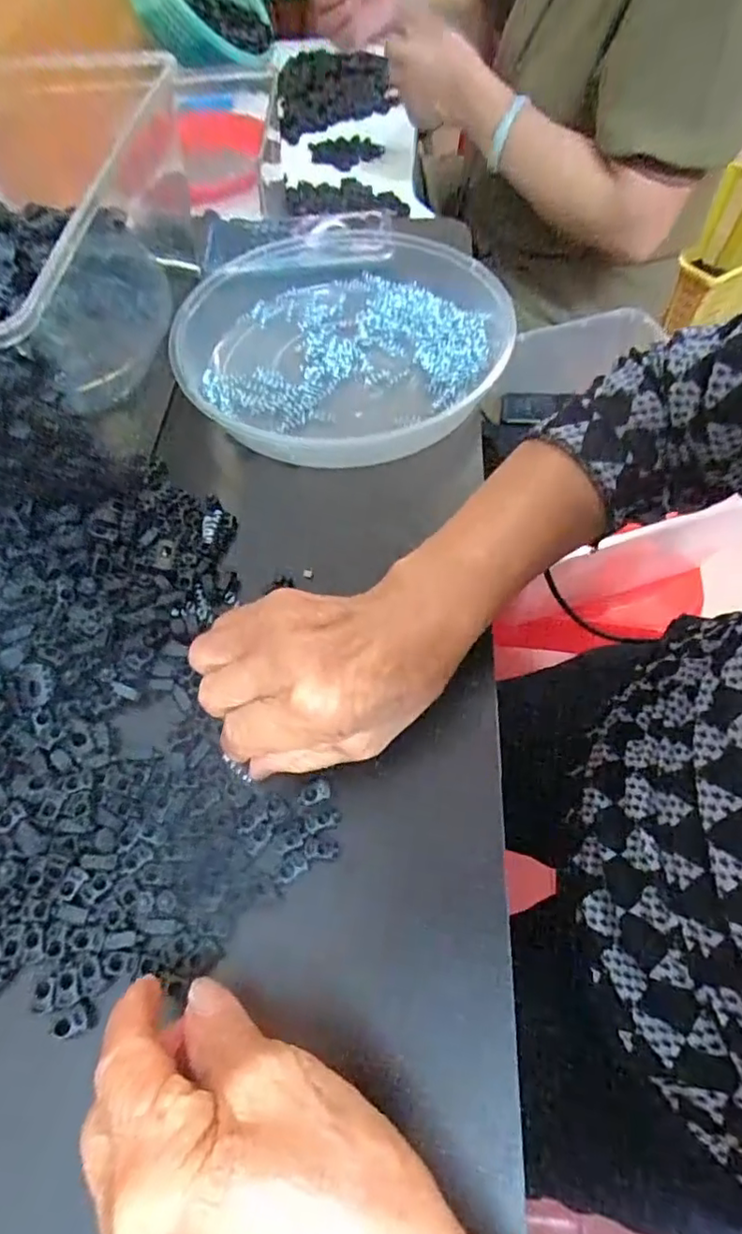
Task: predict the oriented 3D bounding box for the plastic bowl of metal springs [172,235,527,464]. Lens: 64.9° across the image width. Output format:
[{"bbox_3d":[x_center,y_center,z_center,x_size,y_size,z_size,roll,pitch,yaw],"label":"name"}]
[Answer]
[{"bbox_3d":[-0.031,-0.211,0.432,0.231,0.039,0.260,-28,63,-13],"label":"plastic bowl of metal springs"}]

